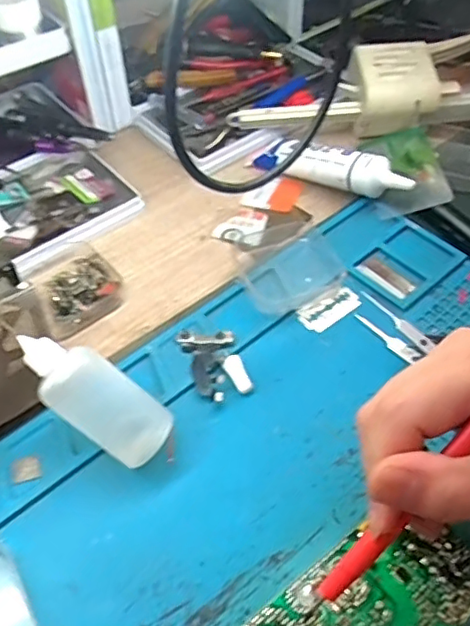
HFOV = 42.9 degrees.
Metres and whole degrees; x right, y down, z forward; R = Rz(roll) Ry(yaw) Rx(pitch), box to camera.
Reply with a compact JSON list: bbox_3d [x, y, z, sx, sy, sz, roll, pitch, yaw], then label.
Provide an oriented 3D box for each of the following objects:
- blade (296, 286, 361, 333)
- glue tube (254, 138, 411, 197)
[{"bbox_3d":[0.061,-0.003,0.381,0.041,0.006,0.022,-31,56,-17],"label":"blade"},{"bbox_3d":[0.071,-0.112,0.453,0.135,0.024,0.033,23,53,34],"label":"glue tube"}]

